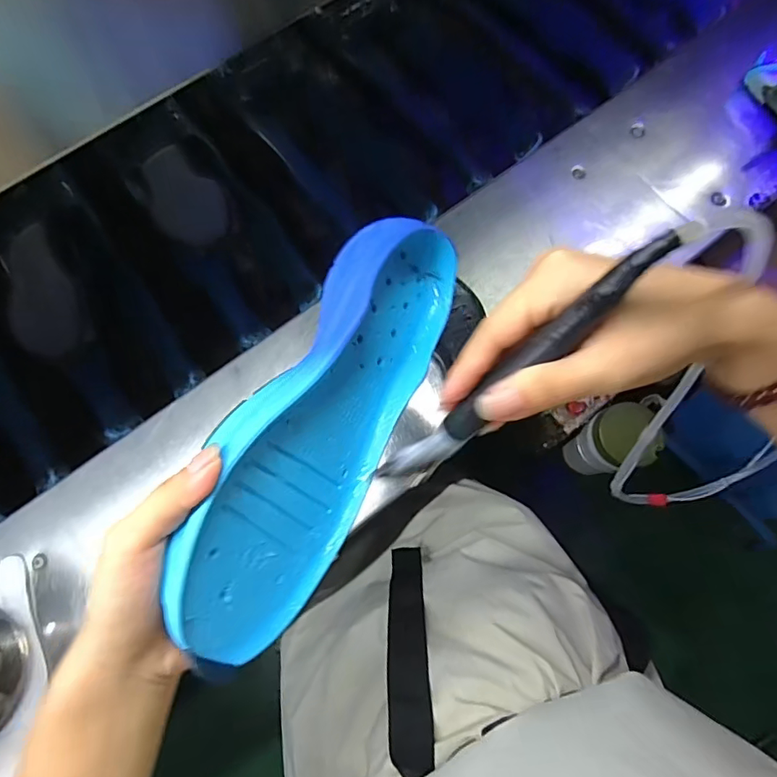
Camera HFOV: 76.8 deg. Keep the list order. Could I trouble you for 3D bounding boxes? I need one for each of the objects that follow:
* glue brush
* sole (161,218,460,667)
[{"bbox_3d":[0.054,-0.004,0.216,0.015,0.173,0.018,52,37,12],"label":"glue brush"},{"bbox_3d":[-0.034,0.011,0.290,0.045,0.101,0.271,6,59,36],"label":"sole"}]

